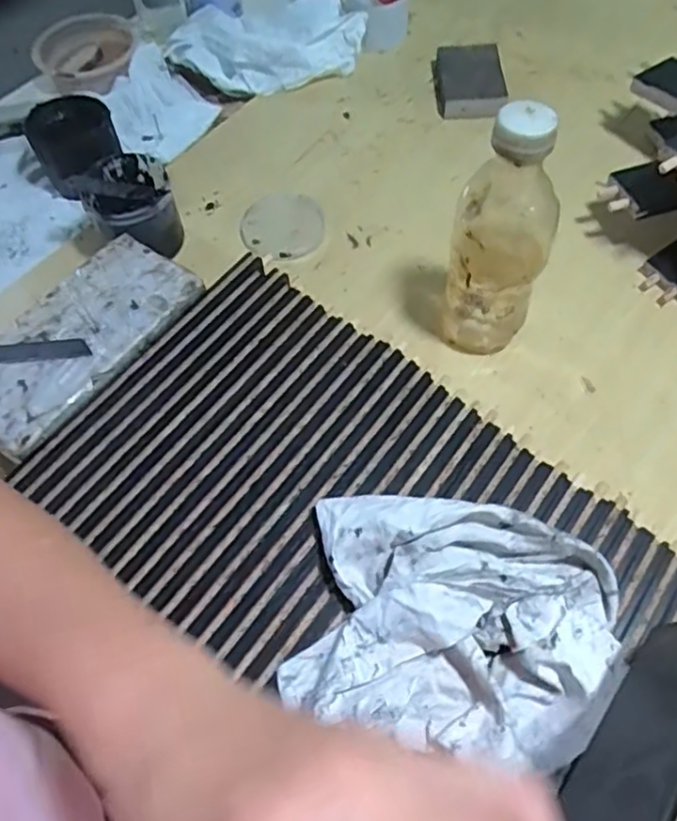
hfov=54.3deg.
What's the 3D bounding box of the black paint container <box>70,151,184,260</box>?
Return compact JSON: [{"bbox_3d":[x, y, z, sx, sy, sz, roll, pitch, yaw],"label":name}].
[{"bbox_3d":[-0.190,-0.188,0.626,0.079,0.084,0.081,-2,60,3],"label":"black paint container"}]

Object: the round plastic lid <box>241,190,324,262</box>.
[{"bbox_3d":[-0.056,-0.185,0.655,0.081,0.013,0.079,-2,60,3],"label":"round plastic lid"}]

